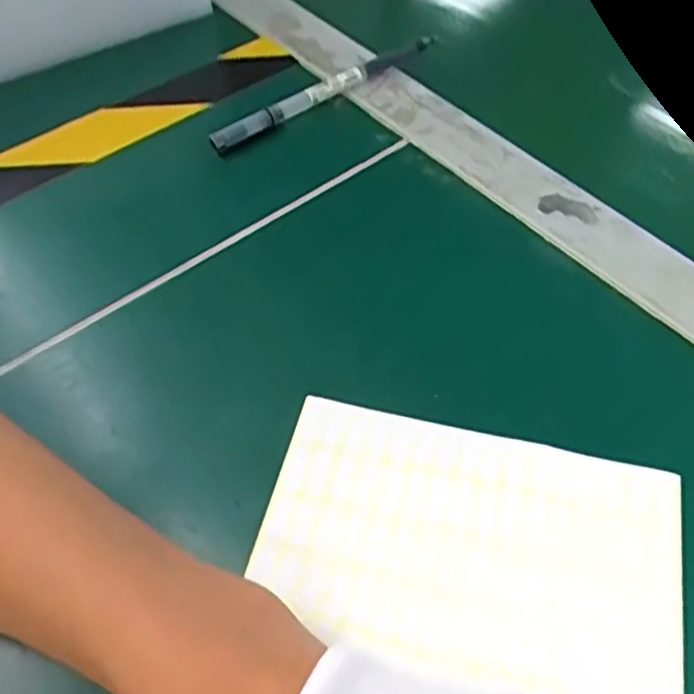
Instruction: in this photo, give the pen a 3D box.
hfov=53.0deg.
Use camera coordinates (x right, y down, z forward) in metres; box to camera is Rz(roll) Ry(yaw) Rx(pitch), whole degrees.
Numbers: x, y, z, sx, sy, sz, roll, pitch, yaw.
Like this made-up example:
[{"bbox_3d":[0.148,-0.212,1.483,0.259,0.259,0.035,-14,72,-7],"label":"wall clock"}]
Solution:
[{"bbox_3d":[-0.010,-0.149,0.402,0.154,0.014,0.007,-30,59,-19],"label":"pen"}]

